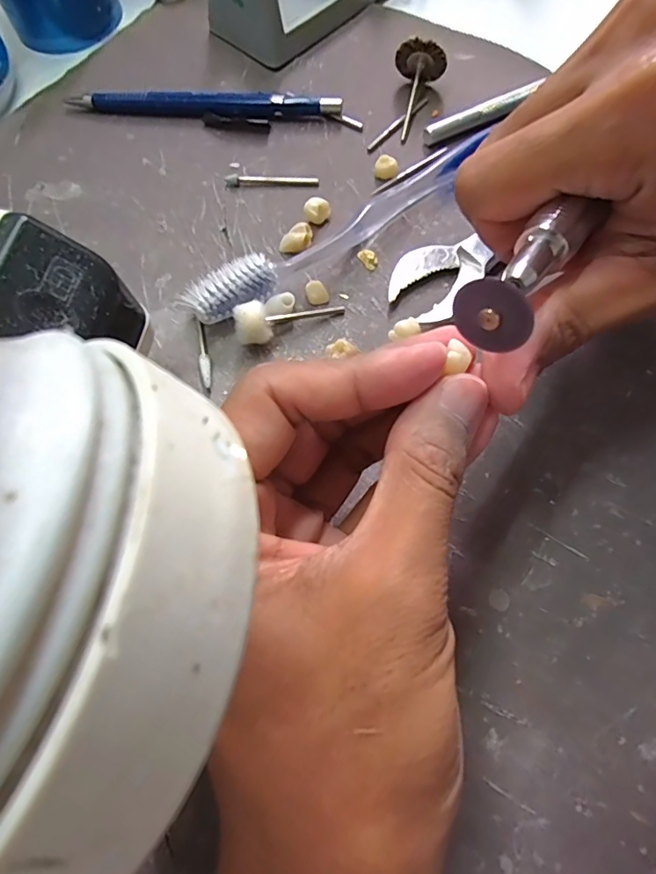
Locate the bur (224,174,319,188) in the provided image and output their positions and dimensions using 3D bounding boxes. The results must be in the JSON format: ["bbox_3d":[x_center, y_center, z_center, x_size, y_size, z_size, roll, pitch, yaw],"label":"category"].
[{"bbox_3d":[-0.025,-0.115,0.224,0.042,0.004,0.005,3,70,3],"label":"bur"}]

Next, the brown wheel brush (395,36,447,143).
[{"bbox_3d":[0.041,-0.161,0.230,0.023,0.022,0.041,7,71,4],"label":"brown wheel brush"}]

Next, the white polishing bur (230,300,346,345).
[{"bbox_3d":[-0.015,-0.048,0.194,0.043,0.010,0.015,-15,69,-23],"label":"white polishing bur"}]

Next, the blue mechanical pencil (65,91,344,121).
[{"bbox_3d":[-0.060,-0.159,0.238,0.131,0.010,0.011,5,70,4],"label":"blue mechanical pencil"}]

